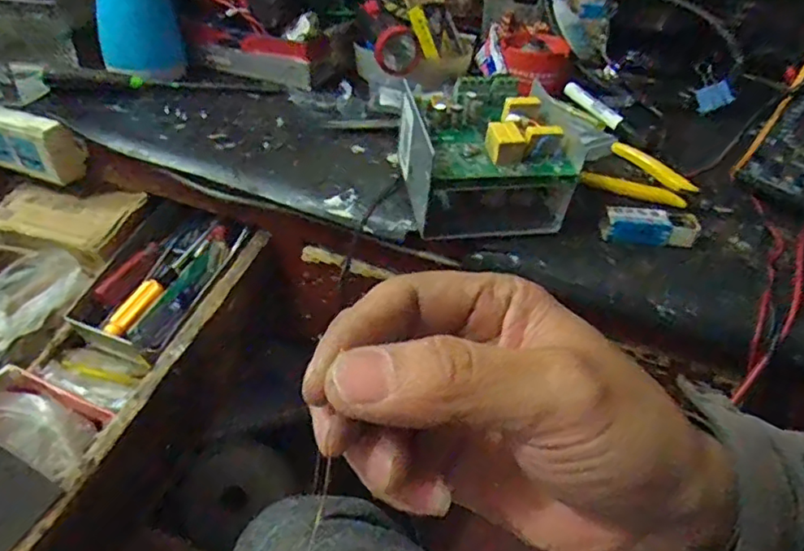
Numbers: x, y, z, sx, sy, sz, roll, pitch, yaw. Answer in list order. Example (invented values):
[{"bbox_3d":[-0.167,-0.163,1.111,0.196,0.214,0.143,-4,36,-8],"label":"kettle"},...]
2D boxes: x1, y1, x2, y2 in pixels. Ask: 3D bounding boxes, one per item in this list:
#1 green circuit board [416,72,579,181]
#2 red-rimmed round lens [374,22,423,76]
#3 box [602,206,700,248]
[{"bbox_3d":[0.066,-0.110,0.430,0.096,0.031,0.103,-5,41,-11],"label":"green circuit board"},{"bbox_3d":[-0.004,-0.228,0.594,0.048,0.055,0.019,6,40,2],"label":"red-rimmed round lens"},{"bbox_3d":[0.187,-0.037,0.443,0.072,0.018,0.028,1,40,-3],"label":"box"}]

